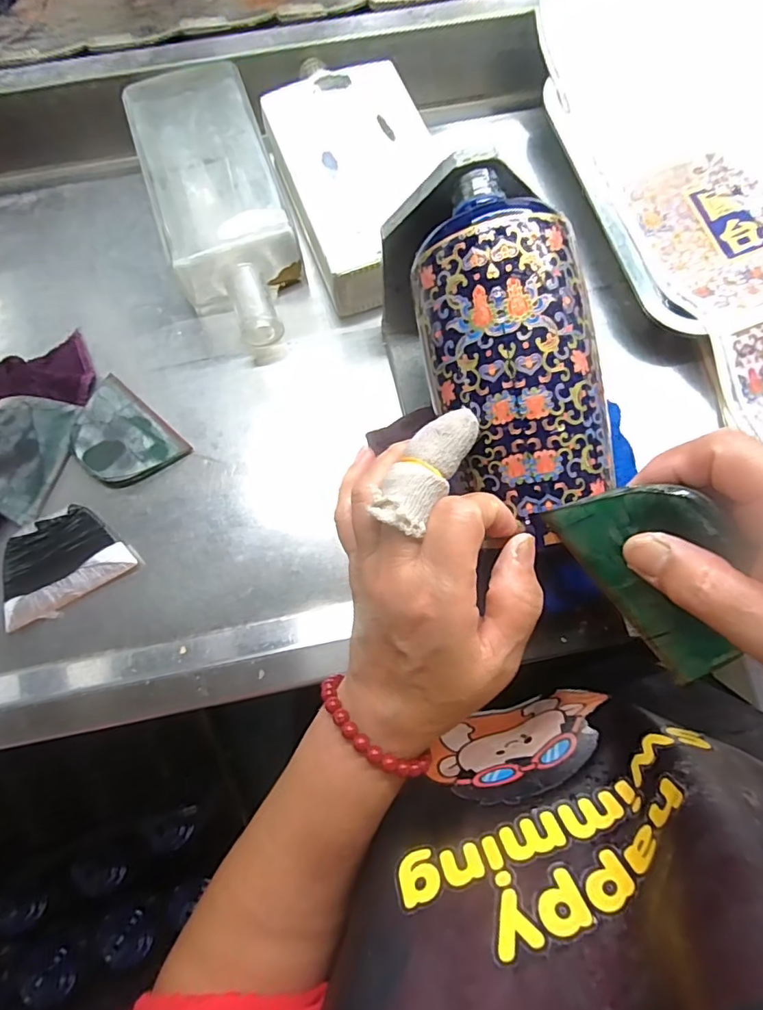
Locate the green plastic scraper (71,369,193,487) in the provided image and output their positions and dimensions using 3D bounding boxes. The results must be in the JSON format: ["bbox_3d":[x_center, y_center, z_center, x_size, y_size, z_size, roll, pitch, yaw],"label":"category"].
[{"bbox_3d":[-0.182,-0.047,0.356,0.082,0.007,0.058,41,82,9],"label":"green plastic scraper"}]

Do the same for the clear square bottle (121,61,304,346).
[{"bbox_3d":[-0.118,-0.219,0.380,0.087,0.044,0.225,-18,78,-3],"label":"clear square bottle"}]

